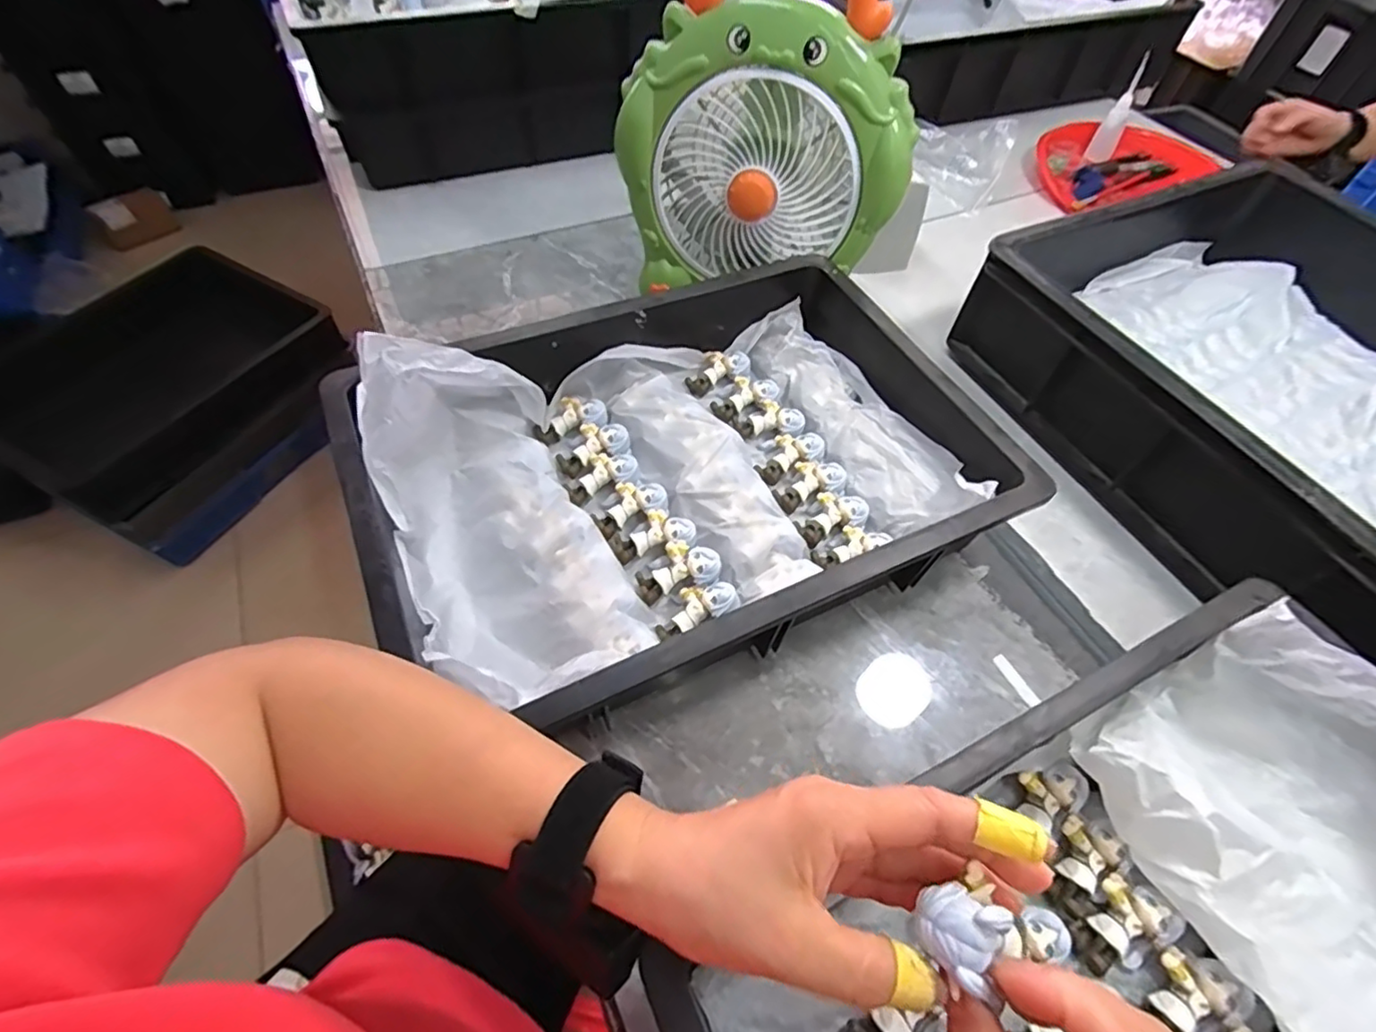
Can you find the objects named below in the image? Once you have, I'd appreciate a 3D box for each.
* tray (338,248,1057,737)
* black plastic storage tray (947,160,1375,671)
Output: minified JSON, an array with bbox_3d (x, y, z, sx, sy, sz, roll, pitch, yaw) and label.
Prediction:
[{"bbox_3d":[-0.006,-0.038,0.472,0.442,0.098,0.306,-20,59,-16],"label":"tray"},{"bbox_3d":[0.564,-0.062,0.509,0.395,0.120,0.560,-21,59,-16],"label":"black plastic storage tray"}]

